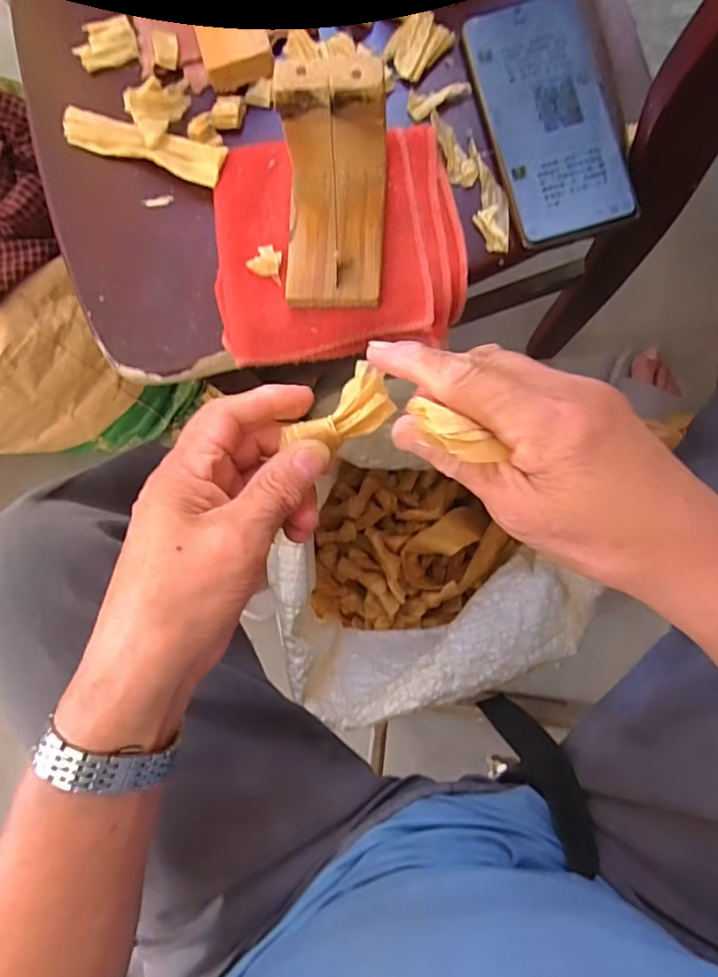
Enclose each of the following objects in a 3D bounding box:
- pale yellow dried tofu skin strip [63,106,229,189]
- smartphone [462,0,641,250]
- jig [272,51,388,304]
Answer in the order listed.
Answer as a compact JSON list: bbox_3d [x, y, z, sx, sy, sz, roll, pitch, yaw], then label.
[{"bbox_3d":[-0.149,-0.235,0.381,0.122,0.010,0.031,19,89,6],"label":"pale yellow dried tofu skin strip"},{"bbox_3d":[0.125,-0.241,0.361,0.079,0.010,0.154,-15,86,4],"label":"smartphone"},{"bbox_3d":[-0.018,-0.173,0.327,0.064,0.069,0.110,4,87,5],"label":"jig"}]

